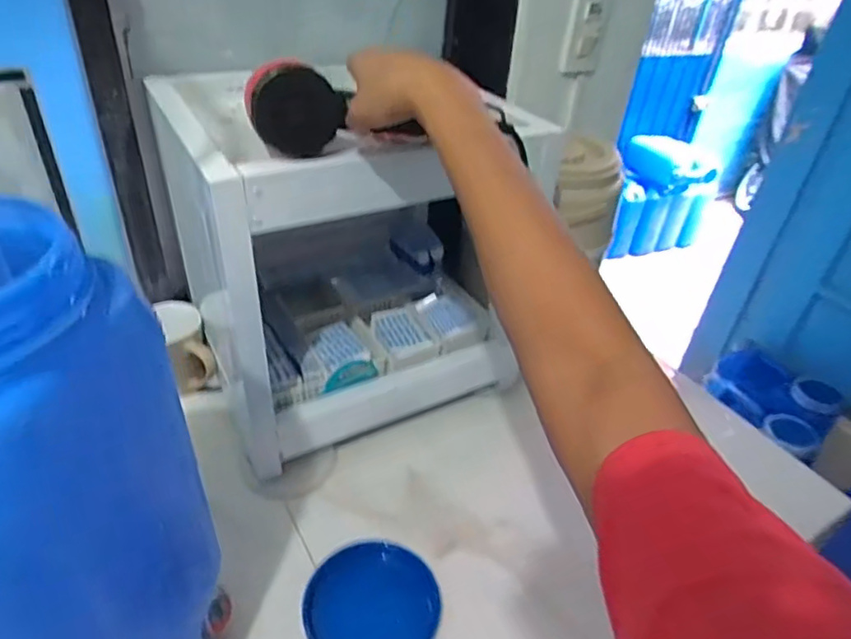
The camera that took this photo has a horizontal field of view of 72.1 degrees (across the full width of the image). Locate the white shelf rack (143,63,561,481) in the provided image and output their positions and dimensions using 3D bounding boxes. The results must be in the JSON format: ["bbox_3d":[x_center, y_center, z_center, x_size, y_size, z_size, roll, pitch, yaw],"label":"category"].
[{"bbox_3d":[-0.085,-0.082,0.688,0.328,0.331,0.286,-16,42,-26],"label":"white shelf rack"}]

